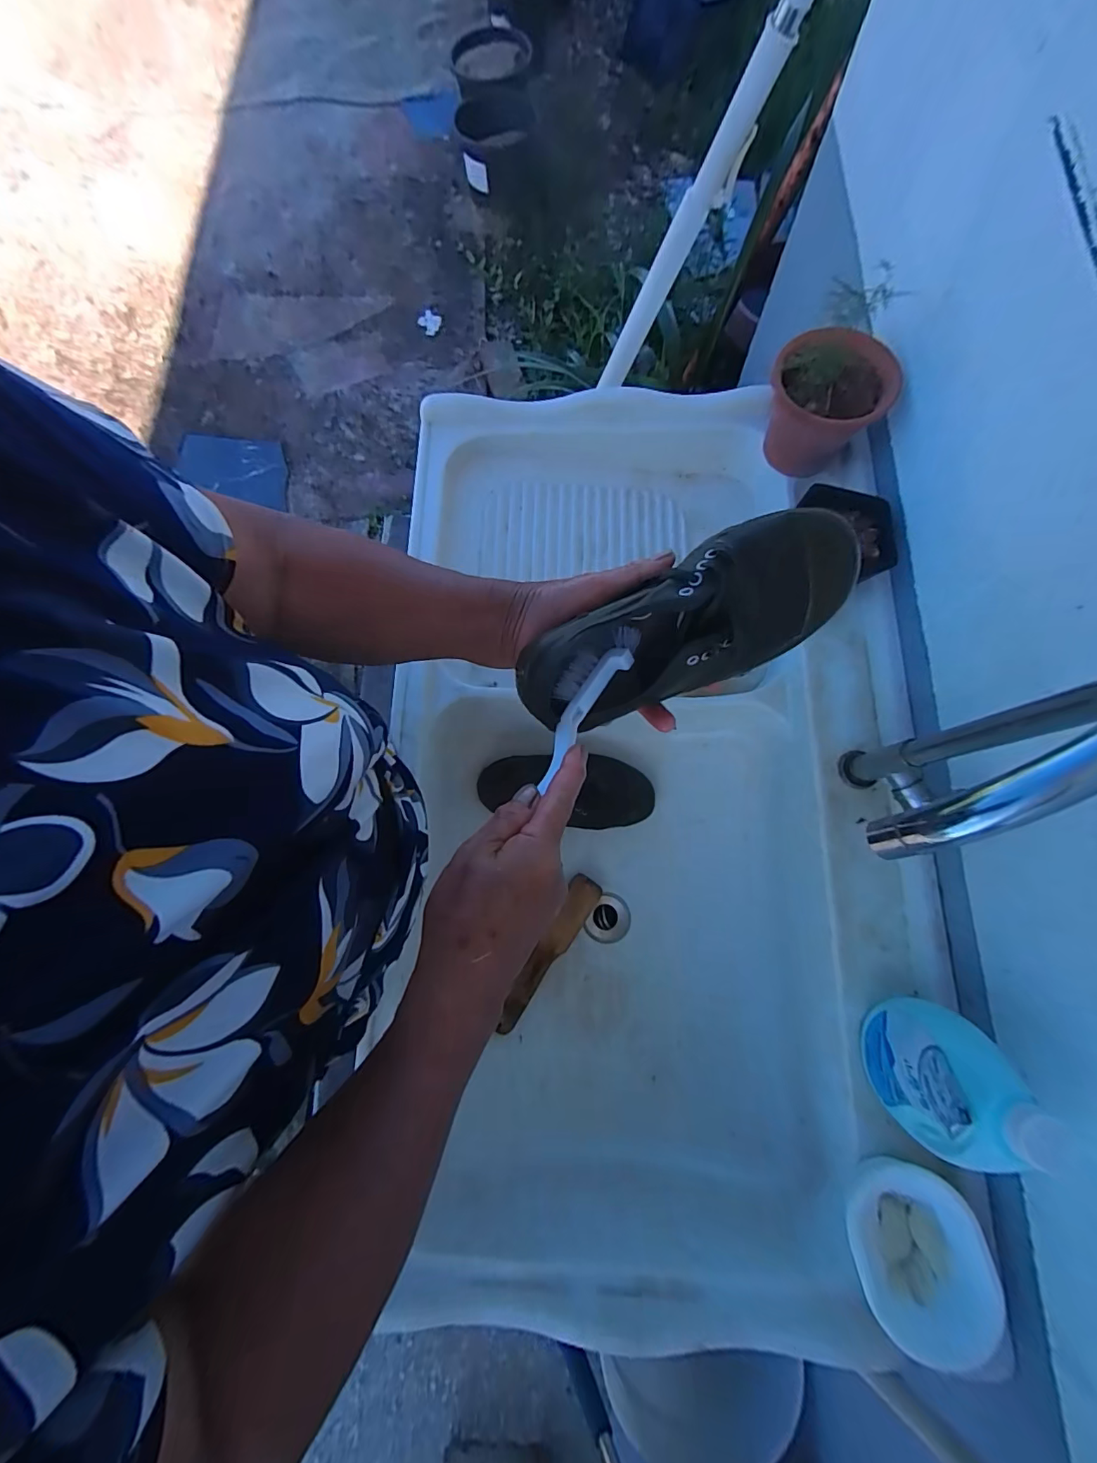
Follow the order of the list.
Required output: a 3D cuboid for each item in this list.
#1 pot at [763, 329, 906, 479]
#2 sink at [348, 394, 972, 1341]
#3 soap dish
[{"bbox_3d":[0.319,-0.380,0.580,0.108,0.107,0.122,-43,79,-8],"label":"pot"},{"bbox_3d":[0.107,0.060,0.641,0.551,0.227,0.975,1,76,2],"label":"sink"},{"bbox_3d":[0.312,0.441,0.412,0.102,0.035,0.130,-15,76,-2],"label":"soap dish"}]

